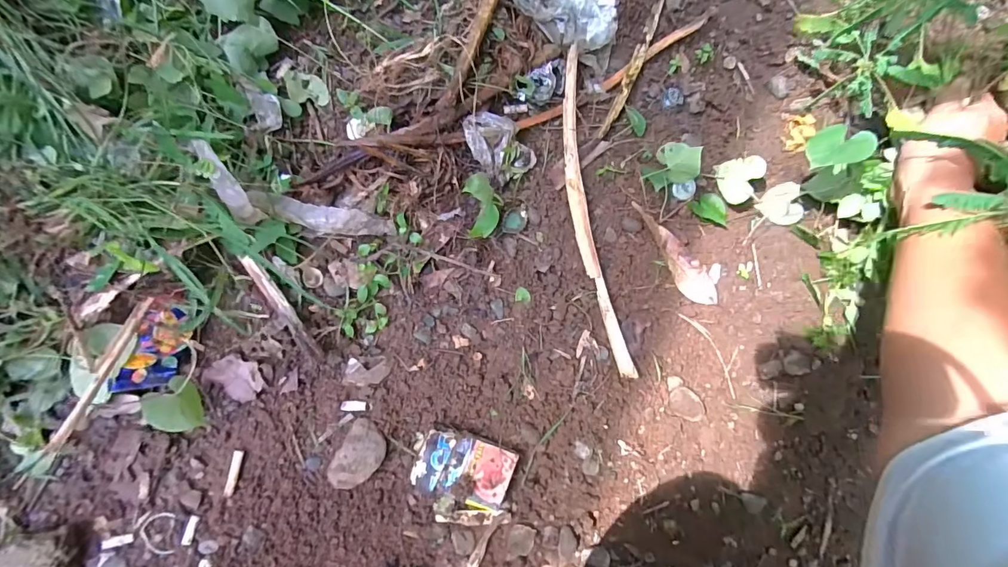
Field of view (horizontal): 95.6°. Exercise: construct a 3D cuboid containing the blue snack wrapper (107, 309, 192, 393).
[{"bbox_3d":[-0.308,0.060,0.403,0.016,0.044,0.074,16,91,36],"label":"blue snack wrapper"}]

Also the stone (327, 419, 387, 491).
[{"bbox_3d":[-0.137,0.164,0.434,0.039,0.019,0.065,29,84,-3],"label":"stone"}]

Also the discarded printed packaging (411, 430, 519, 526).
[{"bbox_3d":[-0.040,0.191,0.439,0.094,0.027,0.084,14,85,-4],"label":"discarded printed packaging"}]

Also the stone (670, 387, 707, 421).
[{"bbox_3d":[0.192,0.125,0.468,0.043,0.015,0.030,19,84,-4],"label":"stone"}]

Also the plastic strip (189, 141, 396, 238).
[{"bbox_3d":[-0.186,-0.070,0.417,0.168,0.031,0.049,16,84,-30],"label":"plastic strip"}]

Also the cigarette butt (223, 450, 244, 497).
[{"bbox_3d":[-0.252,0.177,0.425,0.009,0.005,0.040,10,85,-5],"label":"cigarette butt"}]

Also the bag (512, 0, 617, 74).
[{"bbox_3d":[0.060,-0.291,0.471,0.136,0.041,0.091,25,73,-6],"label":"bag"}]

